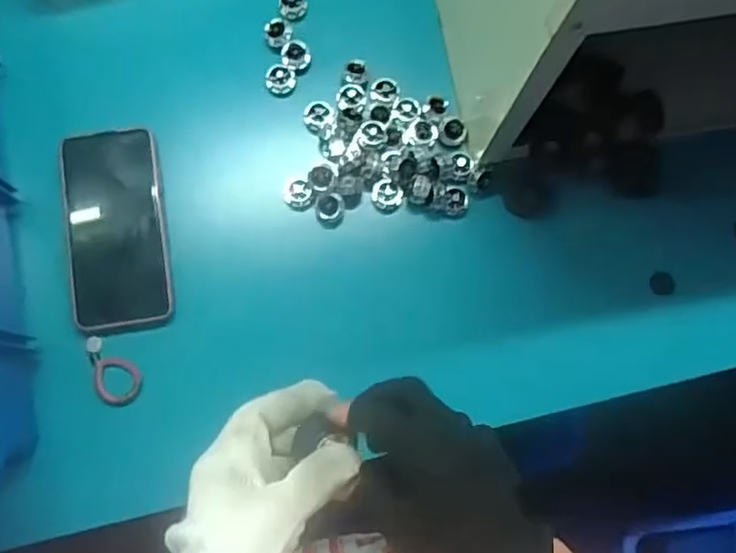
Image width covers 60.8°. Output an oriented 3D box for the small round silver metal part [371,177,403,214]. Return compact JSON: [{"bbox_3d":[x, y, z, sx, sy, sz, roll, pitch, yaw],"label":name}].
[{"bbox_3d":[0.017,-0.070,0.544,0.027,0.014,0.028,0,79,1],"label":"small round silver metal part"}]

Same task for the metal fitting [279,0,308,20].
[{"bbox_3d":[-0.068,-0.247,0.571,0.023,0.014,0.020,-17,79,-3],"label":"metal fitting"}]

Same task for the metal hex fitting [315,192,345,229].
[{"bbox_3d":[-0.032,-0.057,0.537,0.022,0.021,0.026,20,80,5],"label":"metal hex fitting"}]

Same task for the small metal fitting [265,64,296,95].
[{"bbox_3d":[-0.078,-0.176,0.559,0.026,0.014,0.022,-17,79,-3],"label":"small metal fitting"}]

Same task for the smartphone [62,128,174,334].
[{"bbox_3d":[-0.209,-0.042,0.519,0.079,0.013,0.171,-11,79,-1],"label":"smartphone"}]

